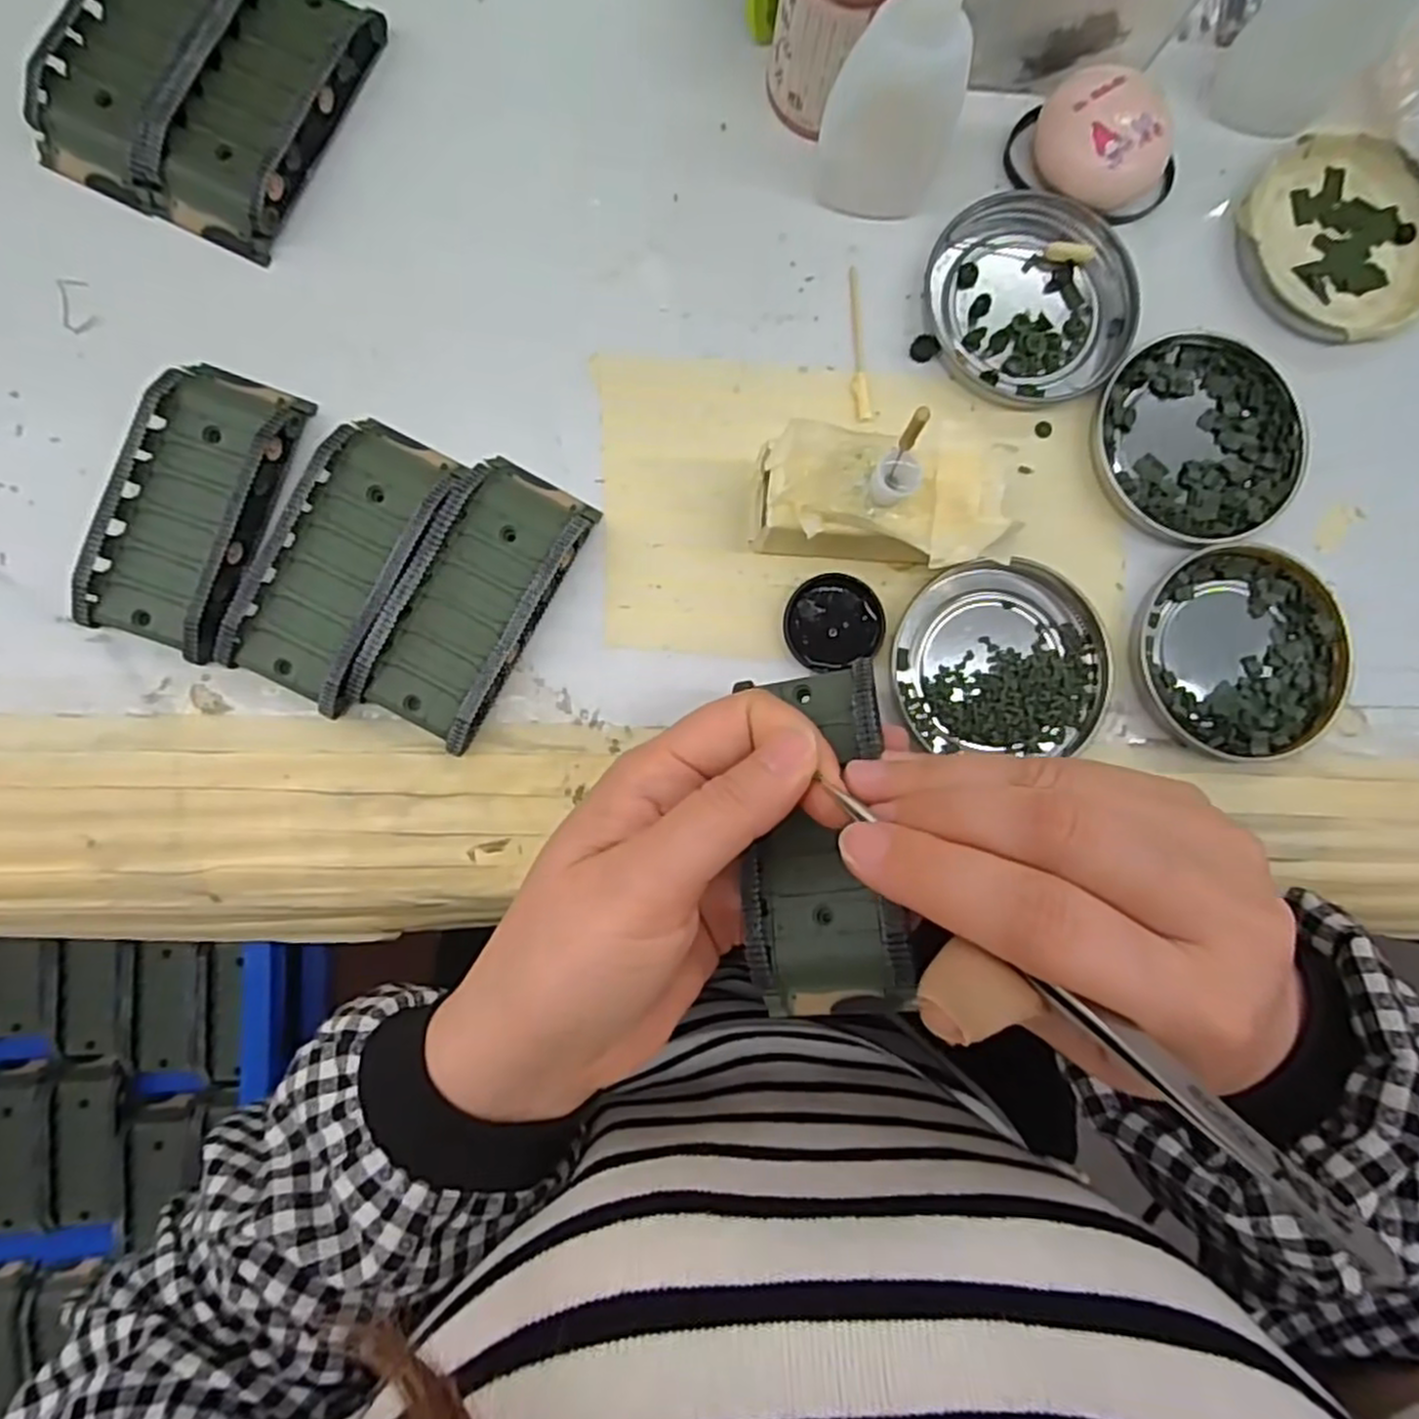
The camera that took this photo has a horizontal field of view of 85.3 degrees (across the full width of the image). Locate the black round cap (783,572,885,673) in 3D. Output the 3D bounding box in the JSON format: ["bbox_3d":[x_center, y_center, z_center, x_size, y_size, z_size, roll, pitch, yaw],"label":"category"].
[{"bbox_3d":[0.045,-0.031,0.278,0.034,0.006,0.034,0,87,-4],"label":"black round cap"}]

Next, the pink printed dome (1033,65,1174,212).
[{"bbox_3d":[0.144,-0.209,0.286,0.048,0.023,0.039,40,85,-1],"label":"pink printed dome"}]

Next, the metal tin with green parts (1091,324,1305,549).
[{"bbox_3d":[0.185,-0.102,0.290,0.078,0.009,0.078,0,87,-4],"label":"metal tin with green parts"}]

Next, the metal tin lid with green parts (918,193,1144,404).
[{"bbox_3d":[0.121,-0.155,0.290,0.078,0.007,0.076,0,87,-4],"label":"metal tin lid with green parts"}]

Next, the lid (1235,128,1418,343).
[{"bbox_3d":[0.246,-0.182,0.297,0.077,0.010,0.079,0,87,-4],"label":"lid"}]

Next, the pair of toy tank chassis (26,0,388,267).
[{"bbox_3d":[-0.178,-0.221,0.269,0.087,0.016,0.097,25,86,-2],"label":"pair of toy tank chassis"}]

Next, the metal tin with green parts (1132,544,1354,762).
[{"bbox_3d":[0.197,-0.021,0.285,0.075,0.009,0.076,0,87,-4],"label":"metal tin with green parts"}]

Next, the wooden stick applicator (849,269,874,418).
[{"bbox_3d":[0.055,-0.137,0.287,0.006,0.004,0.060,-4,87,-4],"label":"wooden stick applicator"}]

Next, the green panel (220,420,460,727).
[{"bbox_3d":[-0.124,-0.052,0.262,0.044,0.018,0.096,27,86,-2],"label":"green panel"}]

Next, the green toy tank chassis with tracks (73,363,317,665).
[{"bbox_3d":[-0.174,-0.069,0.261,0.047,0.019,0.096,18,86,-3],"label":"green toy tank chassis with tracks"}]

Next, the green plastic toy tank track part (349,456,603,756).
[{"bbox_3d":[-0.079,-0.039,0.265,0.044,0.019,0.096,28,86,-2],"label":"green plastic toy tank track part"}]

